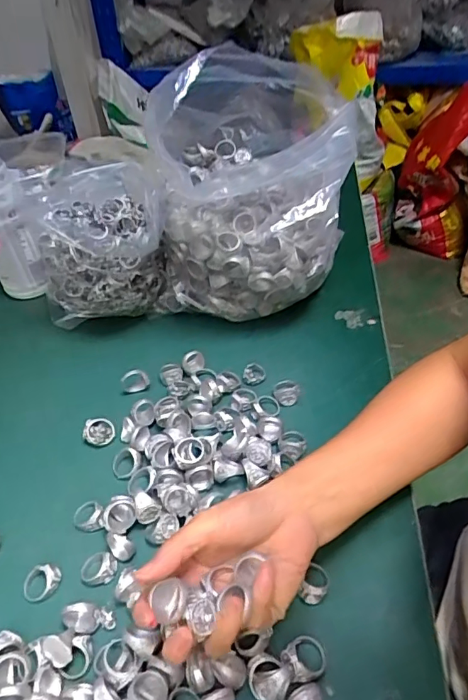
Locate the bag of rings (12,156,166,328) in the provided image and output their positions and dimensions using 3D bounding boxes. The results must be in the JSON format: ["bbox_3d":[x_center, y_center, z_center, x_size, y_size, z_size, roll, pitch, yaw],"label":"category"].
[{"bbox_3d":[-0.154,-0.108,0.587,0.143,0.158,0.135,-15,46,-12],"label":"bag of rings"}]

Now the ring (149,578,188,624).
[{"bbox_3d":[-0.039,0.151,0.300,0.022,0.020,0.026,-15,45,-13],"label":"ring"}]

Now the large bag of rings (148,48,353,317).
[{"bbox_3d":[0.023,-0.180,0.558,0.194,0.265,0.206,4,45,6],"label":"large bag of rings"}]

